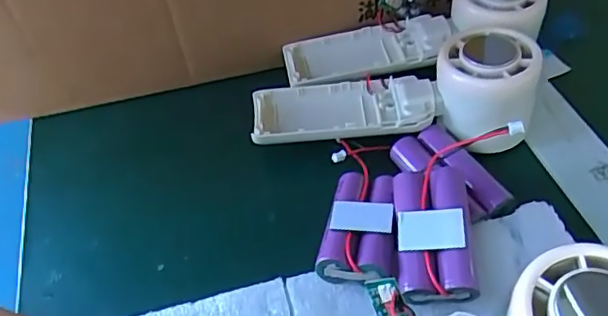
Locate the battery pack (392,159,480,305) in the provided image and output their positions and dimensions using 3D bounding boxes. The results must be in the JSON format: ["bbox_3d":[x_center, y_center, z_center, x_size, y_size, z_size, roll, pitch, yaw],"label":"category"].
[{"bbox_3d":[0.063,0.033,0.281,0.036,0.018,0.068,1,46,3],"label":"battery pack"}]

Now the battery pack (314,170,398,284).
[{"bbox_3d":[0.031,0.033,0.298,0.035,0.015,0.067,9,47,11],"label":"battery pack"}]

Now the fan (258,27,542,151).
[{"bbox_3d":[0.051,-0.038,0.338,0.159,0.049,0.053,-3,46,-1],"label":"fan"}]

